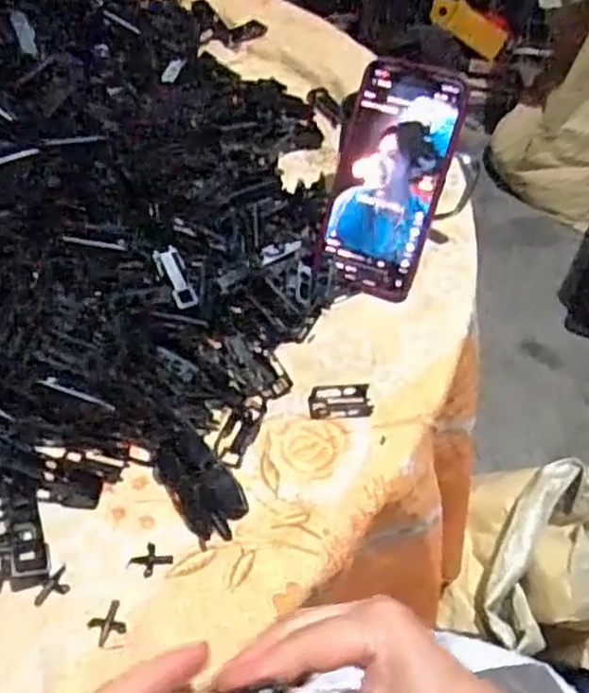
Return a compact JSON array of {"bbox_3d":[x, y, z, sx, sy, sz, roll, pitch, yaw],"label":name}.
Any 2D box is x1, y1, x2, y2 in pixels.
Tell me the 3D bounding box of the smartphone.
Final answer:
[{"bbox_3d":[0.068,-0.119,0.521,0.080,0.162,0.015,15,16,11],"label":"smartphone"}]

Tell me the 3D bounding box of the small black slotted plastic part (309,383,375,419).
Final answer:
[{"bbox_3d":[0.030,0.035,0.471,0.041,0.008,0.025,-4,48,-6],"label":"small black slotted plastic part"}]

